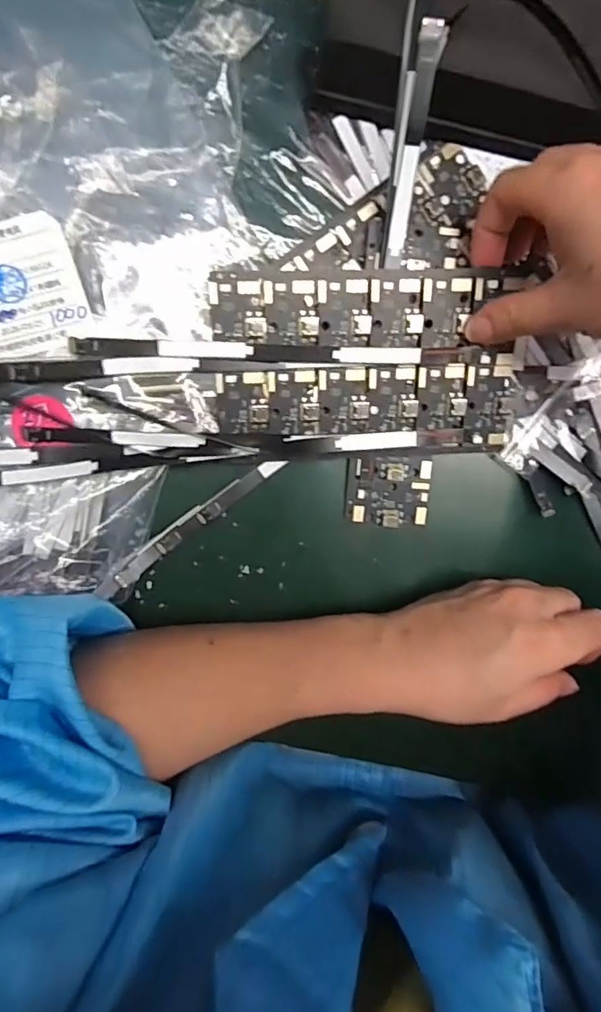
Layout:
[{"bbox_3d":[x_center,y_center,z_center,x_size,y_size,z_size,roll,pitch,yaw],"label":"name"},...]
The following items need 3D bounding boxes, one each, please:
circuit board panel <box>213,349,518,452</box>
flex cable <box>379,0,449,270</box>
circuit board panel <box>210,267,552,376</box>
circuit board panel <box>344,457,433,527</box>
[{"bbox_3d":[0.032,-0.048,0.226,0.132,0.008,0.037,0,97,-7],"label":"circuit board panel"},{"bbox_3d":[0.043,-0.163,0.179,0.012,0.010,0.142,-1,120,-6],"label":"flex cable"},{"bbox_3d":[0.032,-0.079,0.216,0.136,0.004,0.039,-3,109,-5],"label":"circuit board panel"},{"bbox_3d":[0.042,-0.007,0.241,0.040,0.004,0.033,1,97,-7],"label":"circuit board panel"}]

